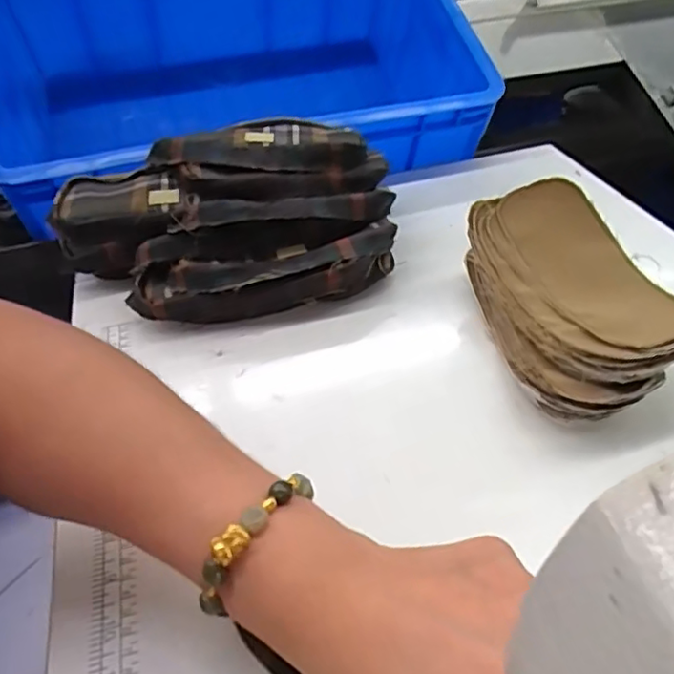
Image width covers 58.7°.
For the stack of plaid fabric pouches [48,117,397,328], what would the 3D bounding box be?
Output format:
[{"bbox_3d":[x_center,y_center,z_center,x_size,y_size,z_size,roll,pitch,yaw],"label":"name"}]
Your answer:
[{"bbox_3d":[-0.092,-0.100,0.516,0.286,0.094,0.173,-12,41,-9],"label":"stack of plaid fabric pouches"}]

